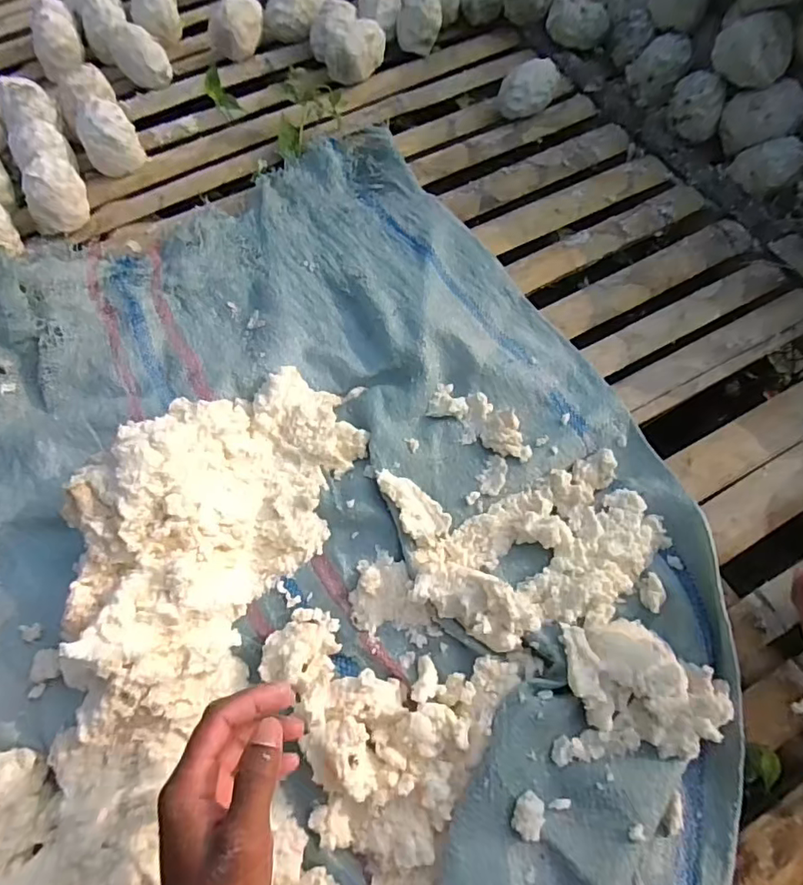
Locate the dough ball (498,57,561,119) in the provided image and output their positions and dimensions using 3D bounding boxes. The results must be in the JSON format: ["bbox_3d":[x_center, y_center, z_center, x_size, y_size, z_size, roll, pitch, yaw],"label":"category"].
[{"bbox_3d":[0.168,-0.462,0.723,0.071,0.053,0.069,14,65,7],"label":"dough ball"}]

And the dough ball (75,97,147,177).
[{"bbox_3d":[-0.369,-0.383,0.689,0.064,0.077,0.059,0,65,1],"label":"dough ball"}]

